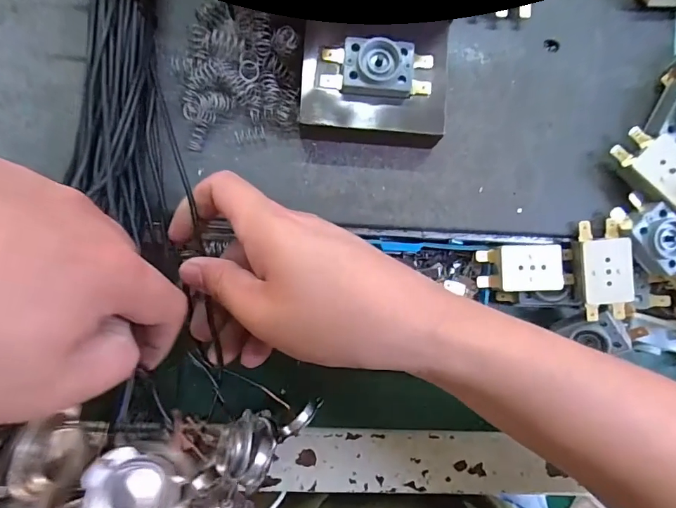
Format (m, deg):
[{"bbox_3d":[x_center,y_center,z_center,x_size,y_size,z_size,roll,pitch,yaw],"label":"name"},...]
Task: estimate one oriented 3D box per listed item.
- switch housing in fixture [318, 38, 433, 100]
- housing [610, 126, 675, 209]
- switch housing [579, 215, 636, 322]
[{"bbox_3d":[0.022,-0.101,0.239,0.060,0.014,0.028,3,100,-3],"label":"switch housing in fixture"},{"bbox_3d":[0.190,-0.047,0.257,0.027,0.026,0.057,-37,89,-5],"label":"housing"},{"bbox_3d":[0.158,0.009,0.258,0.025,0.015,0.058,-7,87,-3],"label":"switch housing"}]

